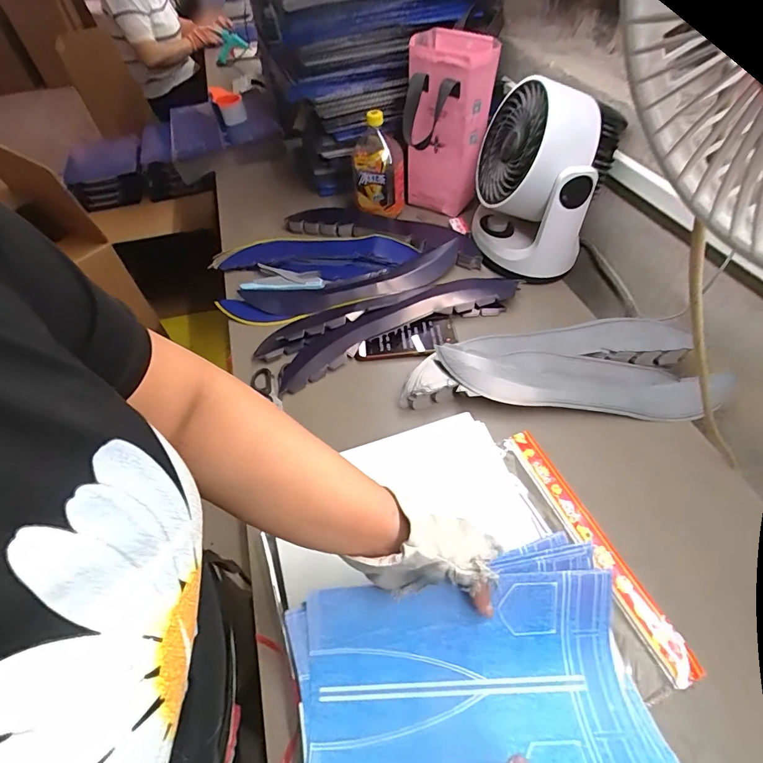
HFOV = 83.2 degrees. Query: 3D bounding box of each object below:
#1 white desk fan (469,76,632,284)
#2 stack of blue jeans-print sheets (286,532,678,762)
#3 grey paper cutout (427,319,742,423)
[{"bbox_3d":[0.256,-0.343,0.730,0.220,0.236,0.179,17,55,17],"label":"white desk fan"},{"bbox_3d":[0.076,0.269,0.365,0.295,0.071,0.208,-9,51,-3],"label":"stack of blue jeans-print sheets"},{"bbox_3d":[0.286,-0.032,0.635,0.394,0.047,0.173,1,52,6],"label":"grey paper cutout"}]

